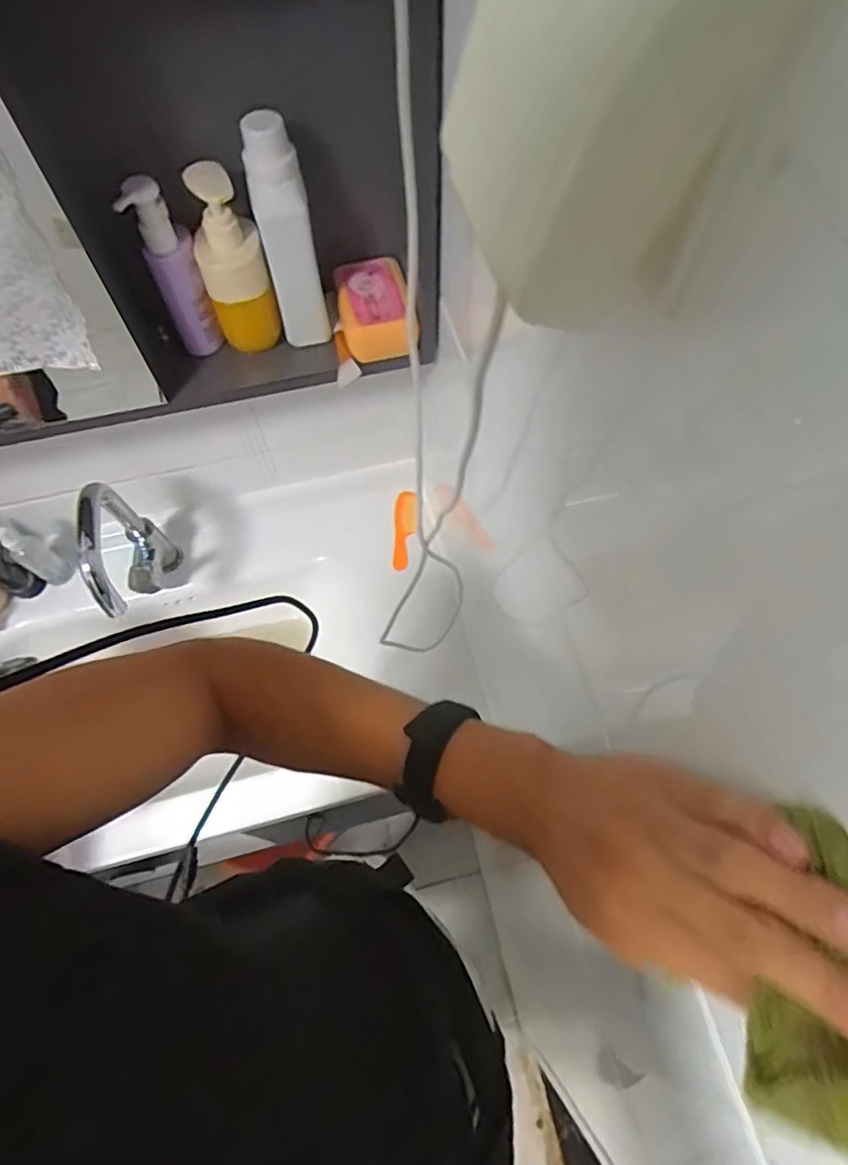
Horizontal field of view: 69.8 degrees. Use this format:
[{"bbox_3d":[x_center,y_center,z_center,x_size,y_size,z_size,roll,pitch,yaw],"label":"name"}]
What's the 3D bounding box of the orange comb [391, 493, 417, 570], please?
[{"bbox_3d":[-0.030,-0.080,0.931,0.036,0.009,0.124,7,81,1],"label":"orange comb"}]

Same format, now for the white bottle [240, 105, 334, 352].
[{"bbox_3d":[-0.119,-0.295,0.539,0.046,0.192,0.046,-13,64,-5],"label":"white bottle"}]

